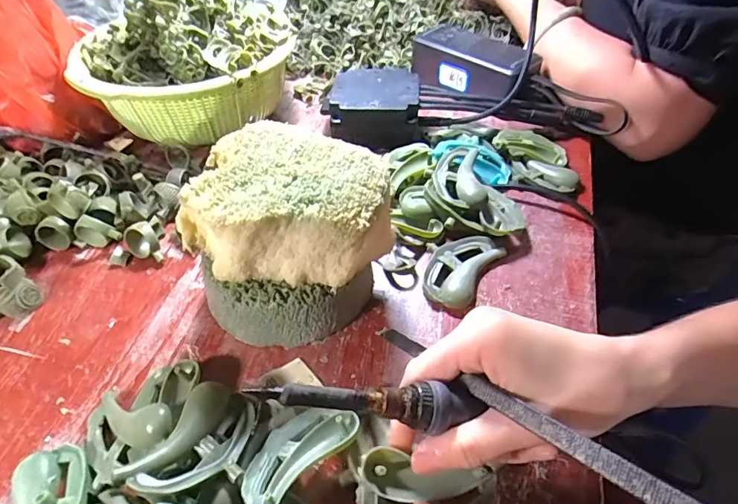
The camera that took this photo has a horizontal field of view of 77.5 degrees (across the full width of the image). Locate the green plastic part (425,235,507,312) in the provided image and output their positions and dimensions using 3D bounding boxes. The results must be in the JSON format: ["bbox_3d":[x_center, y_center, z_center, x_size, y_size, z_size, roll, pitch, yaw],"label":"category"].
[{"bbox_3d":[0.064,0.011,0.323,0.038,0.010,0.066,28,54,24],"label":"green plastic part"}]

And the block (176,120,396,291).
[{"bbox_3d":[-0.043,-0.028,0.268,0.107,0.041,0.099,15,50,15],"label":"block"}]

